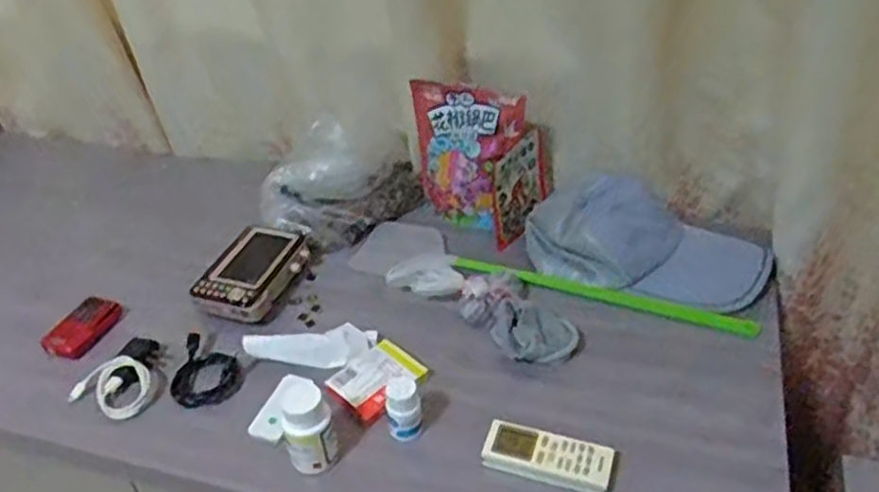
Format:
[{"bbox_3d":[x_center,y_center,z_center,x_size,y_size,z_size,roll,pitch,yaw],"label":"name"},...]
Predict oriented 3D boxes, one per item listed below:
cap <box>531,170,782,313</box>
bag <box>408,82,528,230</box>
[{"bbox_3d":[0.259,0.012,0.930,0.284,0.113,0.141,15,35,-6],"label":"cap"},{"bbox_3d":[0.033,-0.117,0.986,0.152,0.199,0.040,16,30,26],"label":"bag"}]

